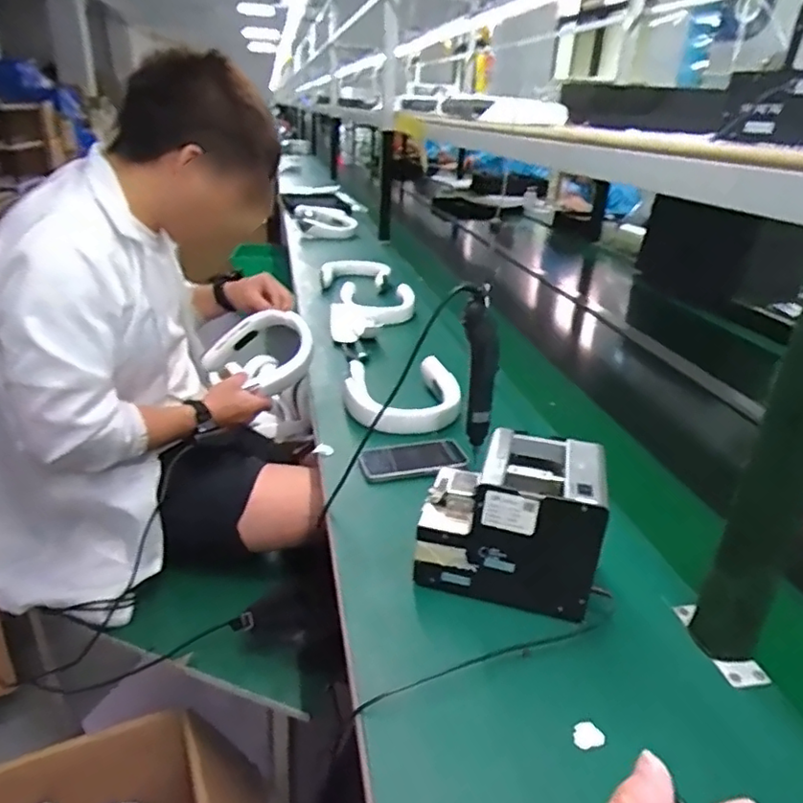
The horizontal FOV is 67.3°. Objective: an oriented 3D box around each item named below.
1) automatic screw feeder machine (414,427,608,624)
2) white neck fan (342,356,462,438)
[{"bbox_3d":[0.119,0.124,0.659,0.178,0.143,0.124,9,27,13],"label":"automatic screw feeder machine"},{"bbox_3d":[0.005,-0.007,1.031,0.197,0.067,0.202,2,26,-1],"label":"white neck fan"}]

